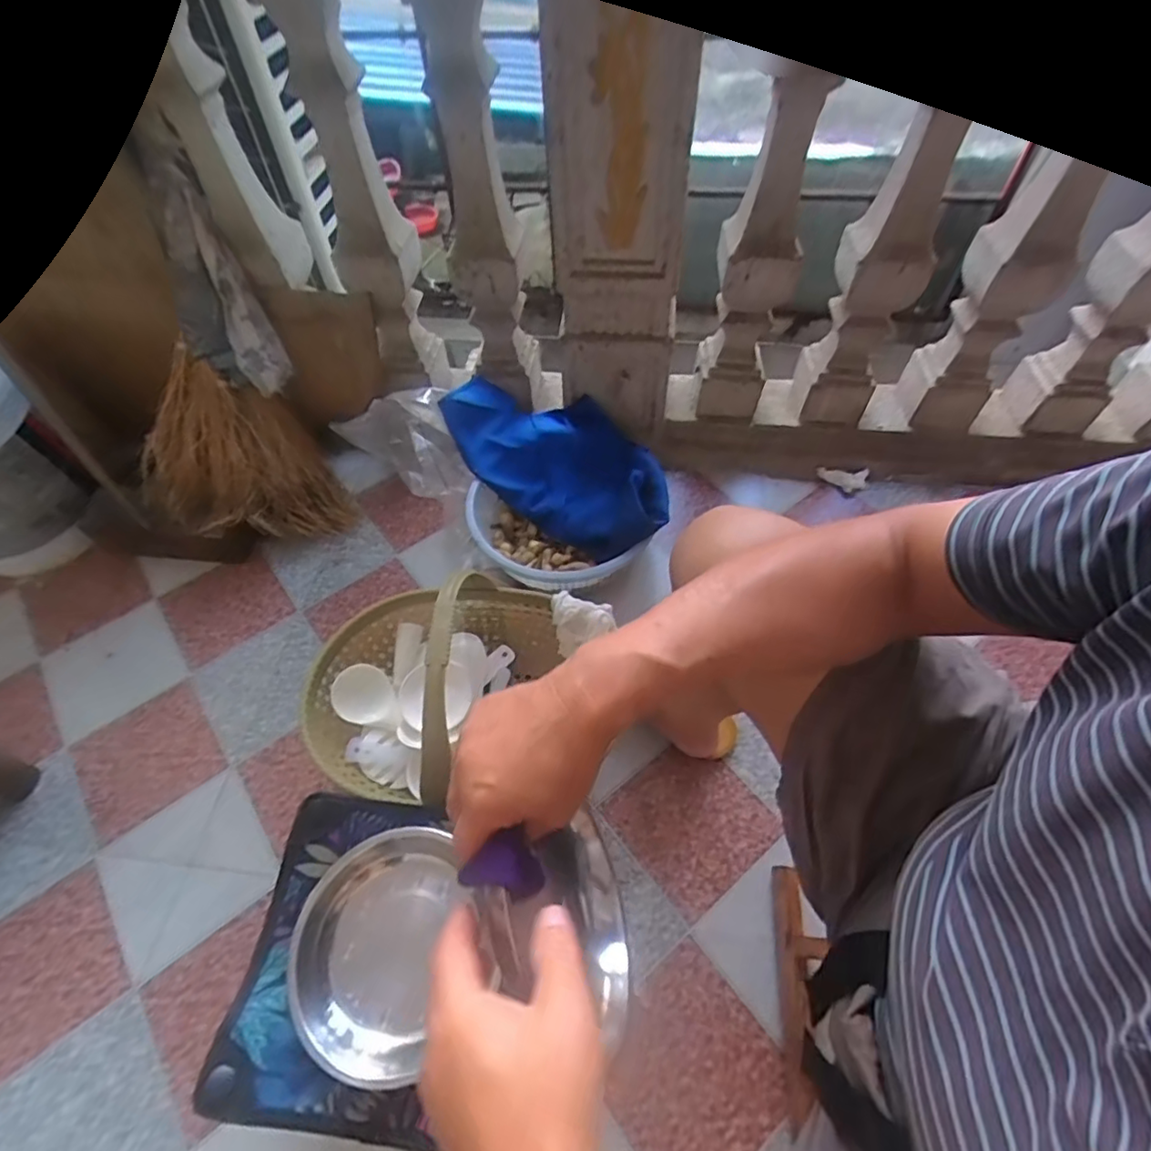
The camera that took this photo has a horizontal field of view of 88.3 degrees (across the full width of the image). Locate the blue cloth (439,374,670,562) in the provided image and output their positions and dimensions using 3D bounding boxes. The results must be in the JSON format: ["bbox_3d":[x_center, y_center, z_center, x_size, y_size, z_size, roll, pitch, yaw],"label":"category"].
[{"bbox_3d":[-0.017,-0.214,1.055,0.406,0.153,0.231,23,60,17],"label":"blue cloth"}]

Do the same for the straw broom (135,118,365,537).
[{"bbox_3d":[-0.598,-0.363,0.987,0.271,0.613,0.140,-10,14,-7],"label":"straw broom"}]

